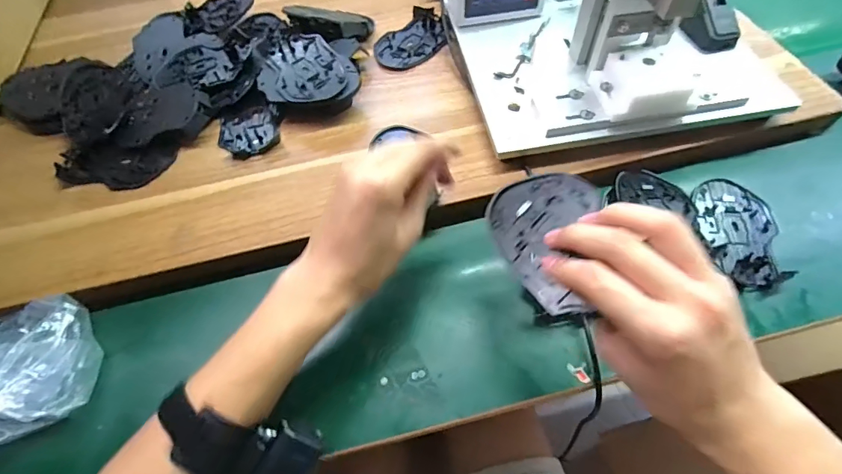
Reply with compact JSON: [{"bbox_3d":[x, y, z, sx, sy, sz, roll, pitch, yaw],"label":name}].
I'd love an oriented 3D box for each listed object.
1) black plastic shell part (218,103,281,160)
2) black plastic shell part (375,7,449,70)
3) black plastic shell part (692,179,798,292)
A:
[{"bbox_3d":[-0.188,-0.115,0.459,0.061,0.010,0.070,-12,59,-4],"label":"black plastic shell part"},{"bbox_3d":[-0.012,-0.251,0.530,0.104,0.014,0.076,-36,64,-17],"label":"black plastic shell part"},{"bbox_3d":[0.296,-0.006,0.389,0.070,0.010,0.110,12,60,10],"label":"black plastic shell part"}]

